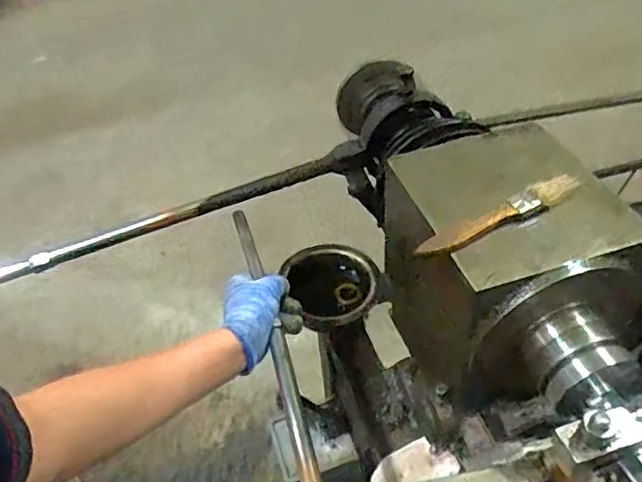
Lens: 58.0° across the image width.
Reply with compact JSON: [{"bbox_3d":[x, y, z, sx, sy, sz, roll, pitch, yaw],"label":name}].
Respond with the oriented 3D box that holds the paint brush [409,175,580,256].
[{"bbox_3d":[0.139,-0.020,0.452,0.146,0.016,0.018,-22,46,-17],"label":"paint brush"}]

